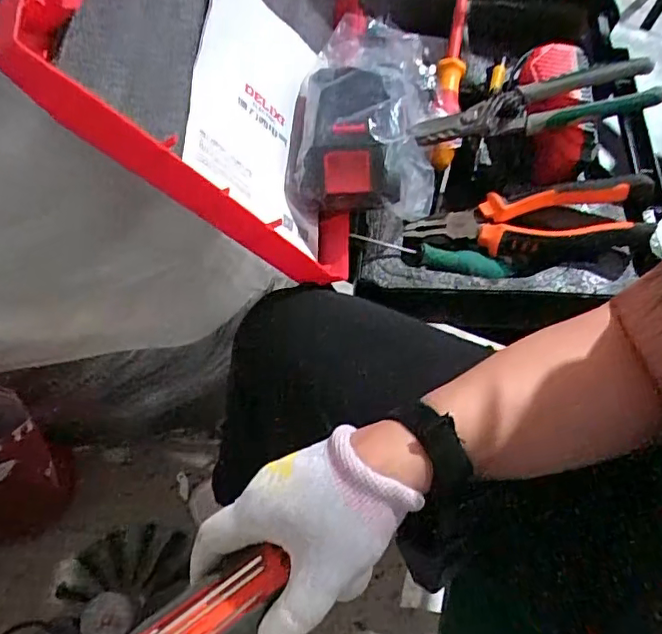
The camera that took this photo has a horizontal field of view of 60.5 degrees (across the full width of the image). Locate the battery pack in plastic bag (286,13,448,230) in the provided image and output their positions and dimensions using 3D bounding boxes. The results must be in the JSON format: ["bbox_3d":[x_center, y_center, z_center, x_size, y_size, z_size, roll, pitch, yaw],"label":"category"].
[{"bbox_3d":[0.032,-0.169,0.465,0.121,0.062,0.195,6,64,1],"label":"battery pack in plastic bag"}]

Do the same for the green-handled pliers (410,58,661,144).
[{"bbox_3d":[0.163,-0.171,0.465,0.189,0.021,0.049,-10,64,11],"label":"green-handled pliers"}]

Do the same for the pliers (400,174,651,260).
[{"bbox_3d":[0.163,-0.079,0.469,0.188,0.028,0.053,-3,63,12],"label":"pliers"}]

